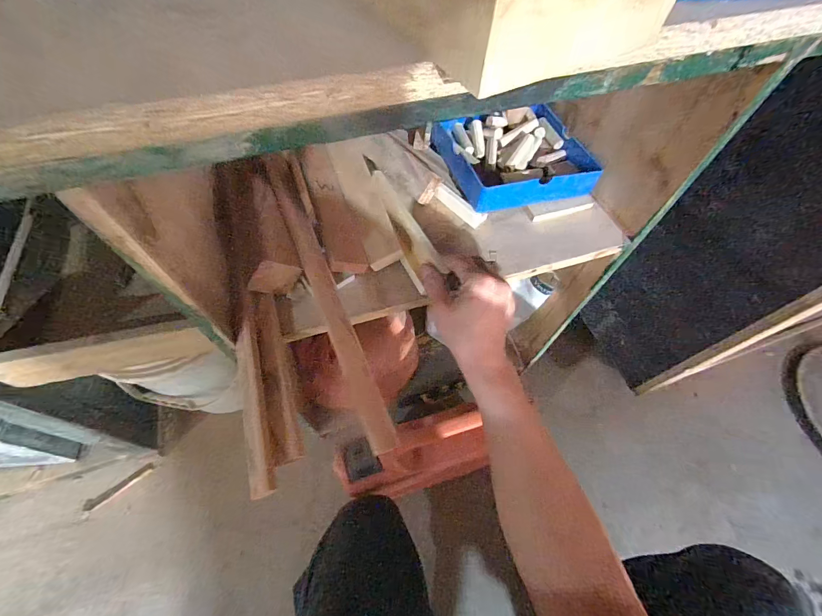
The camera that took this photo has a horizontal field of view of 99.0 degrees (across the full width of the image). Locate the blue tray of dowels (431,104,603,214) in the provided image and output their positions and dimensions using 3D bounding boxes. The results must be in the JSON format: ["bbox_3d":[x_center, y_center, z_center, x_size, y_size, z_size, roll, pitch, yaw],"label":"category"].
[{"bbox_3d":[0.147,-0.230,0.516,0.198,0.040,0.194,-13,60,-10],"label":"blue tray of dowels"}]

